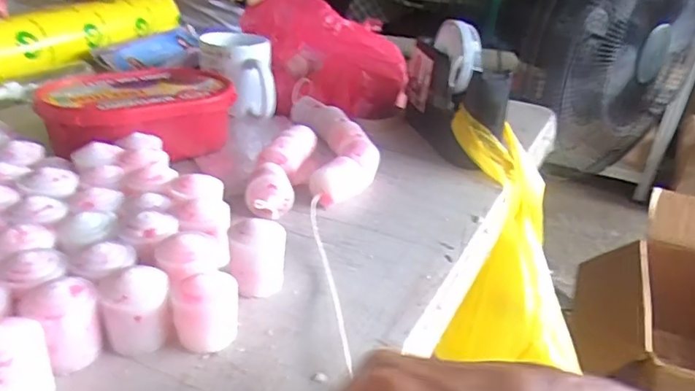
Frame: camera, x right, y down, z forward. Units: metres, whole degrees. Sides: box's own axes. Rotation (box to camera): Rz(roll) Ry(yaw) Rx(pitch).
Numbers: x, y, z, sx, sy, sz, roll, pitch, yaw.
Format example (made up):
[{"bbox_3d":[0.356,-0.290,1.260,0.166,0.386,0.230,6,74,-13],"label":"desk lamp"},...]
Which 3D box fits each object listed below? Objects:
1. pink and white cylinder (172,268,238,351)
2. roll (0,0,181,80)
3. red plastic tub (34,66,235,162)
[{"bbox_3d":[-0.084,0.068,0.342,0.037,0.042,0.034,-4,27,-16],"label":"pink and white cylinder"},{"bbox_3d":[-0.398,-0.246,0.863,0.068,0.070,0.498,15,30,17],"label":"roll"},{"bbox_3d":[-0.215,-0.085,0.589,0.185,0.062,0.132,-19,34,-39],"label":"red plastic tub"}]

